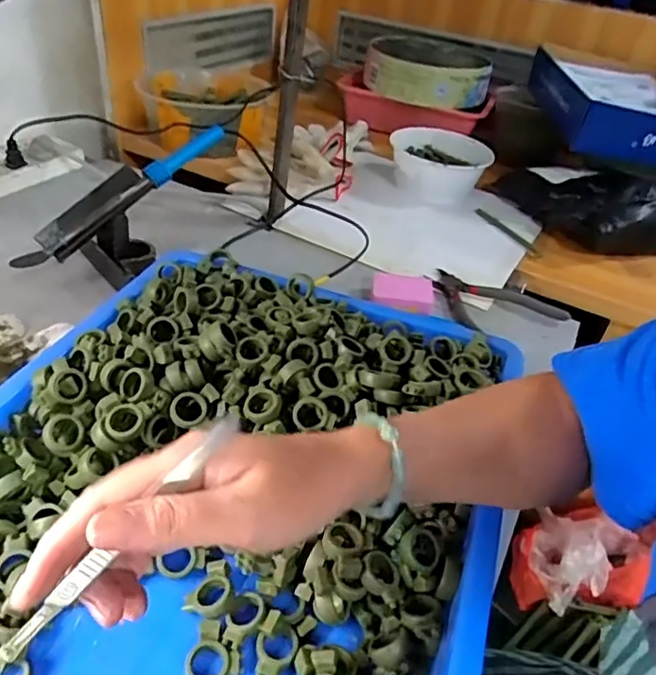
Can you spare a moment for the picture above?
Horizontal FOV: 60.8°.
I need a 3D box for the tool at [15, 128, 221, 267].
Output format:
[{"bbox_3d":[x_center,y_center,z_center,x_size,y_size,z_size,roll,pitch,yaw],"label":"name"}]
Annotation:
[{"bbox_3d":[-0.241,-0.170,0.653,0.282,0.038,0.040,-40,55,-17],"label":"tool"}]

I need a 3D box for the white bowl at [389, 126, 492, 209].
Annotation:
[{"bbox_3d":[0.189,-0.293,0.966,0.172,0.081,0.181,4,38,-3],"label":"white bowl"}]

